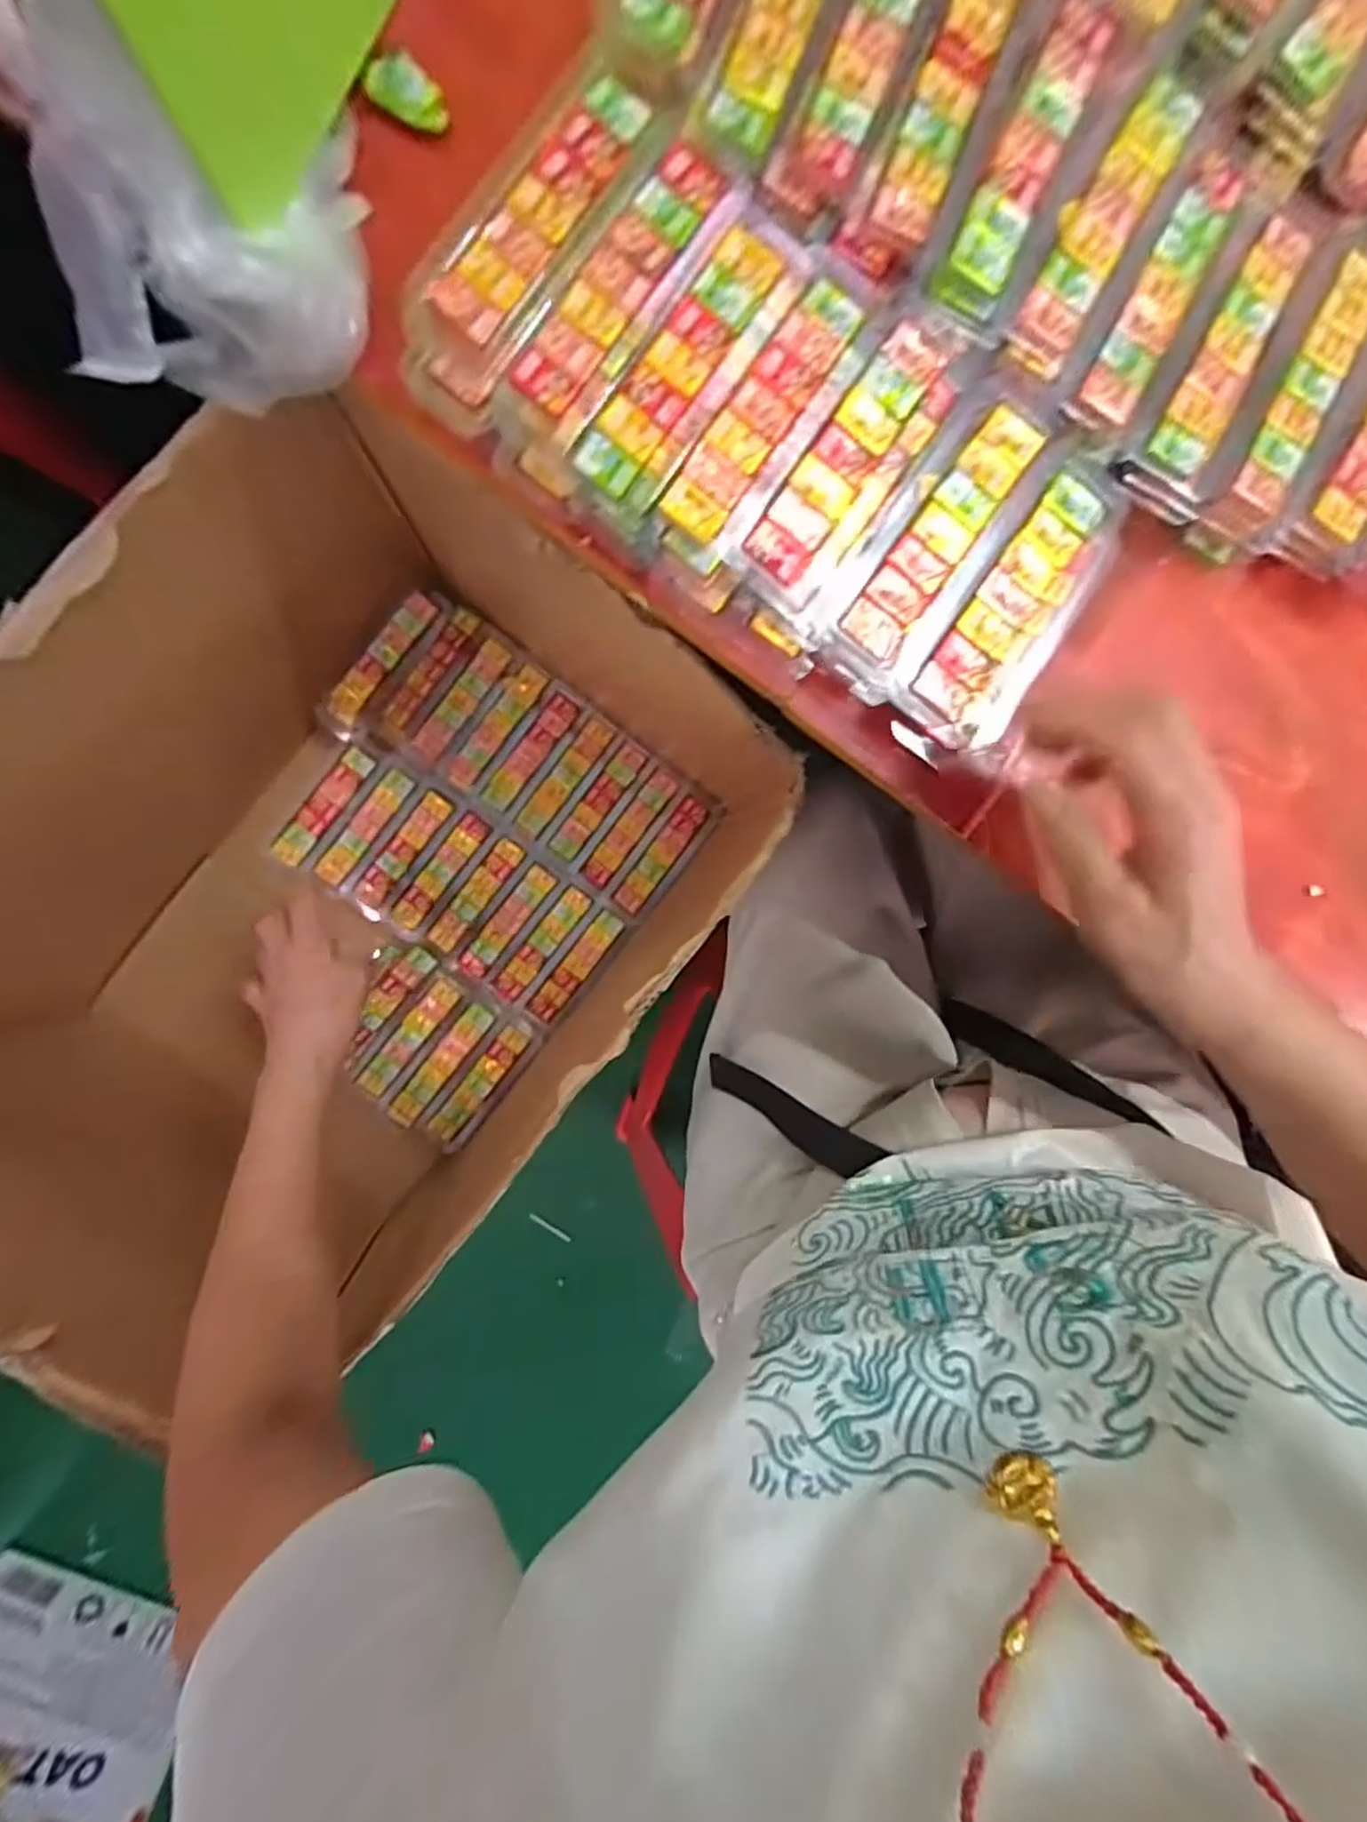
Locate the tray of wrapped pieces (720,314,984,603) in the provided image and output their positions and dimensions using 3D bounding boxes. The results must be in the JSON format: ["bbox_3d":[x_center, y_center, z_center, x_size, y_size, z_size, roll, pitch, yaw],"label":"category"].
[{"bbox_3d":[0.075,-0.200,0.312,0.050,0.023,0.135,36,93,-7],"label":"tray of wrapped pieces"}]

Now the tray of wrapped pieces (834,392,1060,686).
[{"bbox_3d":[0.114,-0.170,0.321,0.037,0.024,0.127,36,93,-7],"label":"tray of wrapped pieces"}]

